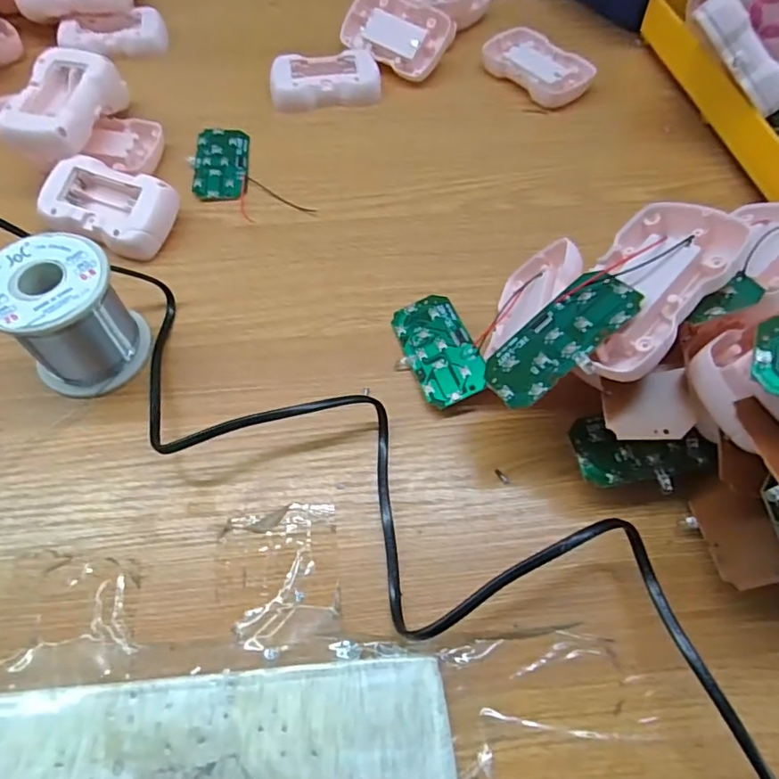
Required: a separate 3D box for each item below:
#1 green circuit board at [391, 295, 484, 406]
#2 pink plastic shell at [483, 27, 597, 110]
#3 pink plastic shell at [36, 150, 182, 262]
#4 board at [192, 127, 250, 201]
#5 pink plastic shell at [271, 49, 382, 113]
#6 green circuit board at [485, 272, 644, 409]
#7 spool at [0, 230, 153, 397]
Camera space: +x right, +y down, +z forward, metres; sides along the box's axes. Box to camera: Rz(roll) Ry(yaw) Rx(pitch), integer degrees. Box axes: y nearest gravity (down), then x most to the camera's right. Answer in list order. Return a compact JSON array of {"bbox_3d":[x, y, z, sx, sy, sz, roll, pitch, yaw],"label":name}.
[{"bbox_3d":[0.028,-0.024,0.319,0.036,0.004,0.073,-26,57,3],"label":"green circuit board"},{"bbox_3d":[0.119,-0.265,0.456,0.055,0.017,0.088,-39,68,-21],"label":"pink plastic shell"},{"bbox_3d":[-0.183,-0.119,0.364,0.083,0.022,0.051,21,82,10],"label":"pink plastic shell"},{"bbox_3d":[-0.122,-0.167,0.405,0.037,0.004,0.076,-3,60,-4],"label":"board"},{"bbox_3d":[-0.051,-0.249,0.448,0.085,0.018,0.050,-6,60,-5],"label":"pink plastic shell"},{"bbox_3d":[0.077,-0.024,0.255,0.073,0.004,0.036,-43,44,9],"label":"green circuit board"},{"bbox_3d":[-0.171,-0.039,0.297,0.060,0.062,0.059,-38,68,-21],"label":"spool"}]

